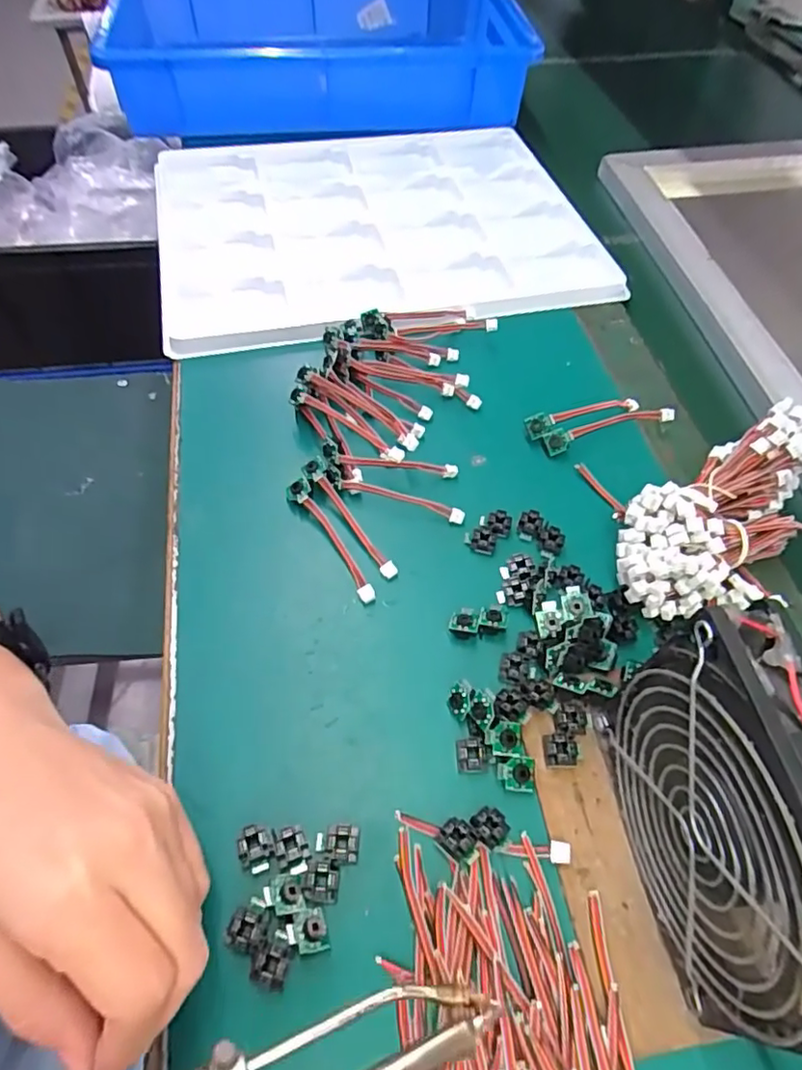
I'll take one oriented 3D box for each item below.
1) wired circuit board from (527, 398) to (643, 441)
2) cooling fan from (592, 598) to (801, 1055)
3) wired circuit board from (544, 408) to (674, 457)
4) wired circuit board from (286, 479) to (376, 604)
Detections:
[{"bbox_3d":[0.125,-0.081,0.397,0.087,0.012,0.015,-15,58,-12],"label":"wired circuit board"},{"bbox_3d":[0.114,0.103,0.209,0.029,0.126,0.115,-4,56,-5],"label":"cooling fan"},{"bbox_3d":[0.136,-0.070,0.391,0.088,0.015,0.014,-15,58,-12],"label":"wired circuit board"},{"bbox_3d":[-0.039,0.002,0.339,0.013,0.011,0.087,-29,62,-20],"label":"wired circuit board"}]

